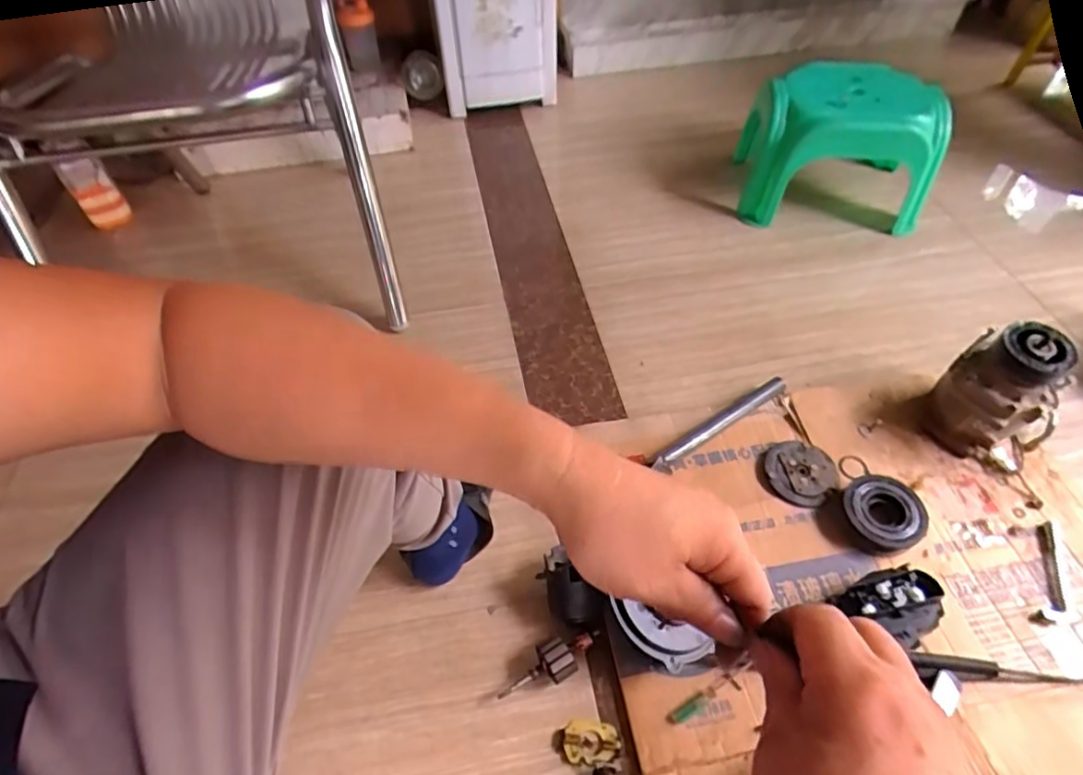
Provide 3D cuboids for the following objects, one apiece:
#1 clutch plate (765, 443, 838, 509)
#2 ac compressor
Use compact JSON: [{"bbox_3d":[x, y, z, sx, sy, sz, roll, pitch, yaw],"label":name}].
[{"bbox_3d":[0.371,0.120,0.844,0.092,0.018,0.099,1,48,-2],"label":"clutch plate"},{"bbox_3d":[0.655,0.011,0.840,0.109,0.186,0.140,-31,58,-21],"label":"ac compressor"}]

